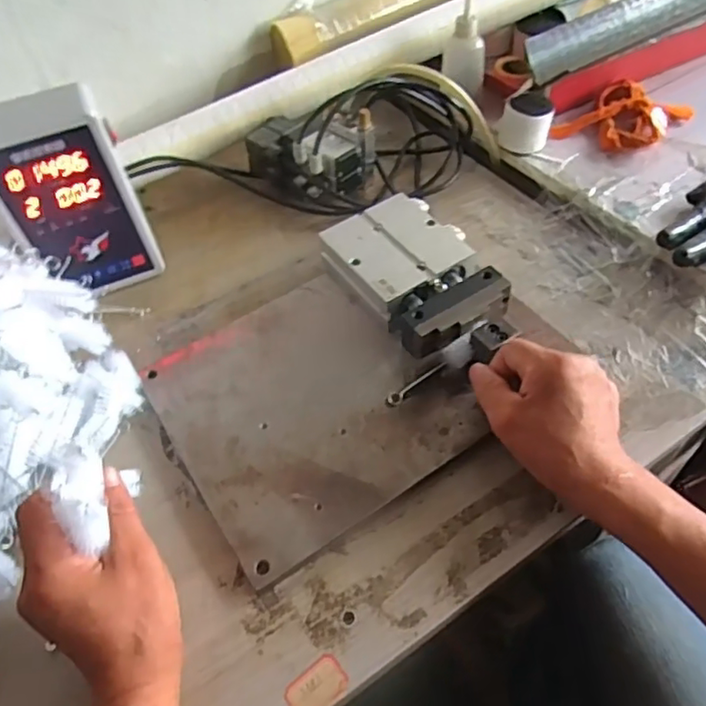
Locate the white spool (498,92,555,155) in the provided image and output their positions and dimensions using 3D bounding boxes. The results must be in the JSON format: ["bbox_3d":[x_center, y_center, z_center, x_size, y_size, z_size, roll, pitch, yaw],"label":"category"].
[{"bbox_3d":[0.187,-0.247,0.646,0.051,0.049,0.051,2,53,8],"label":"white spool"}]

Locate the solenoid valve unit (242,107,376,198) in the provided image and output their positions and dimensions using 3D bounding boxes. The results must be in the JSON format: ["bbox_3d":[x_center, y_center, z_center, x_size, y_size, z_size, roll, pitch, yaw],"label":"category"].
[{"bbox_3d":[-0.049,-0.217,0.639,0.125,0.075,0.069,19,57,19],"label":"solenoid valve unit"}]

